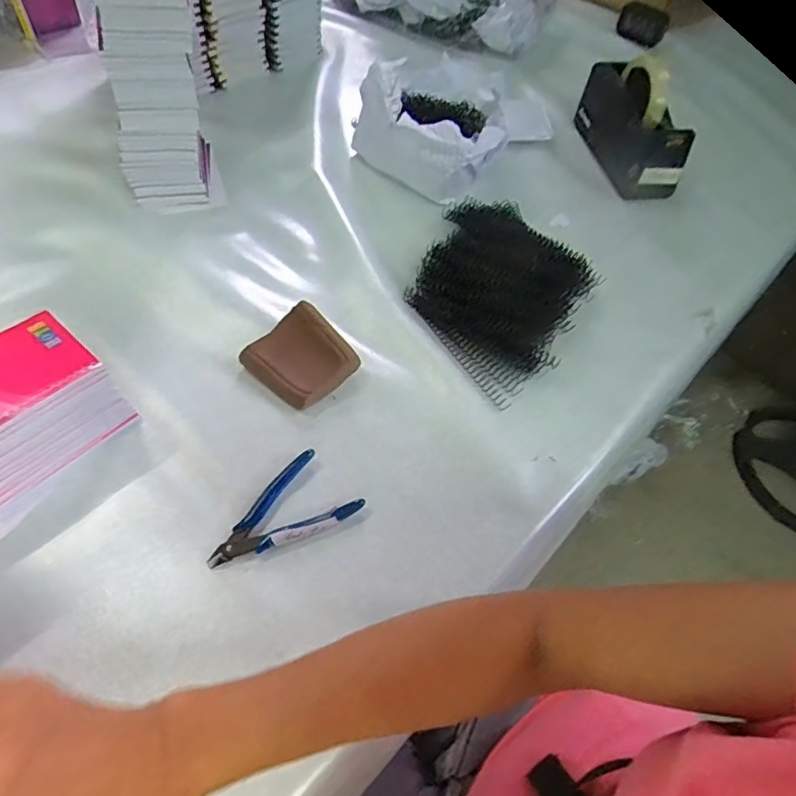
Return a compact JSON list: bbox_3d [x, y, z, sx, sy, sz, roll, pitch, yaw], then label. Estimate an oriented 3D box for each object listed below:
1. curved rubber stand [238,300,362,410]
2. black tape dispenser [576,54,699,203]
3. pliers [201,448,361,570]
[{"bbox_3d":[-0.089,-0.040,0.522,0.090,0.028,0.085,37,59,19],"label":"curved rubber stand"},{"bbox_3d":[0.320,-0.375,0.749,0.062,0.126,0.202,-8,56,-11],"label":"black tape dispenser"},{"bbox_3d":[-0.095,0.097,0.437,0.118,0.013,0.068,-36,65,-27],"label":"pliers"}]

